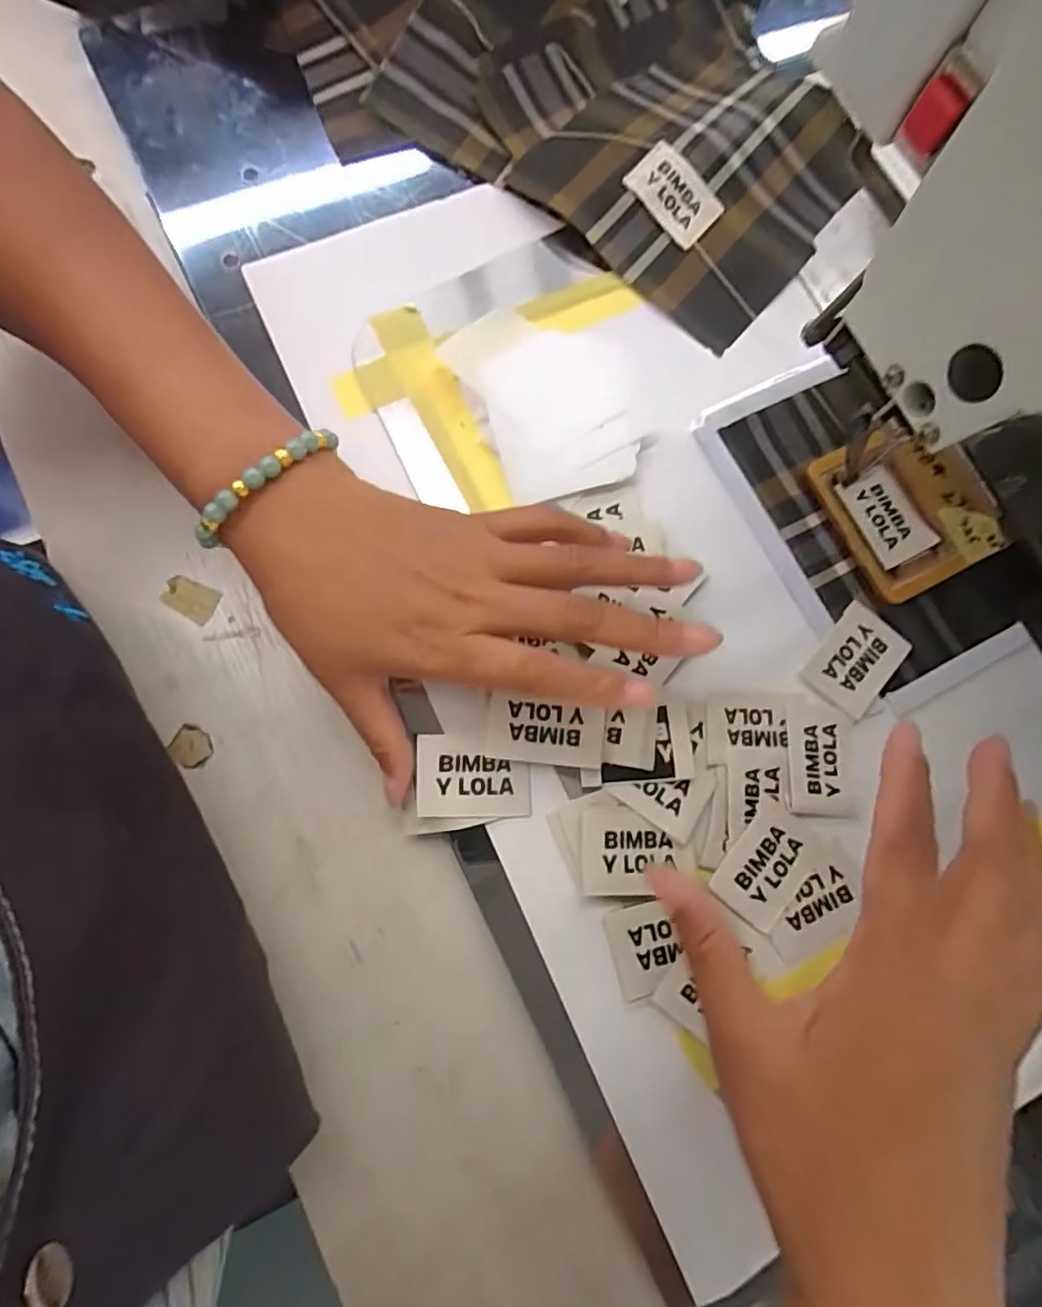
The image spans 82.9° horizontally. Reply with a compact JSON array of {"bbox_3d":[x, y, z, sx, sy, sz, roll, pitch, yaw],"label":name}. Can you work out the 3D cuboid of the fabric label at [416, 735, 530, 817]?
[{"bbox_3d":[-0.020,0.053,0.254,0.048,0.004,0.034,2,80,-8],"label":"fabric label"}]

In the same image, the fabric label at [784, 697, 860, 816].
[{"bbox_3d":[0.137,0.047,0.268,0.031,0.005,0.051,5,78,-5],"label":"fabric label"}]

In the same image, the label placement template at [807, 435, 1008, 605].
[{"bbox_3d":[0.196,-0.073,0.298,0.076,0.006,0.079,-24,82,-10],"label":"label placement template"}]

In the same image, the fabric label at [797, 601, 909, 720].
[{"bbox_3d":[0.159,0.003,0.280,0.034,0.004,0.048,42,78,3],"label":"fabric label"}]

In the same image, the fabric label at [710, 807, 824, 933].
[{"bbox_3d":[0.107,0.092,0.254,0.034,0.004,0.048,43,77,-1],"label":"fabric label"}]

